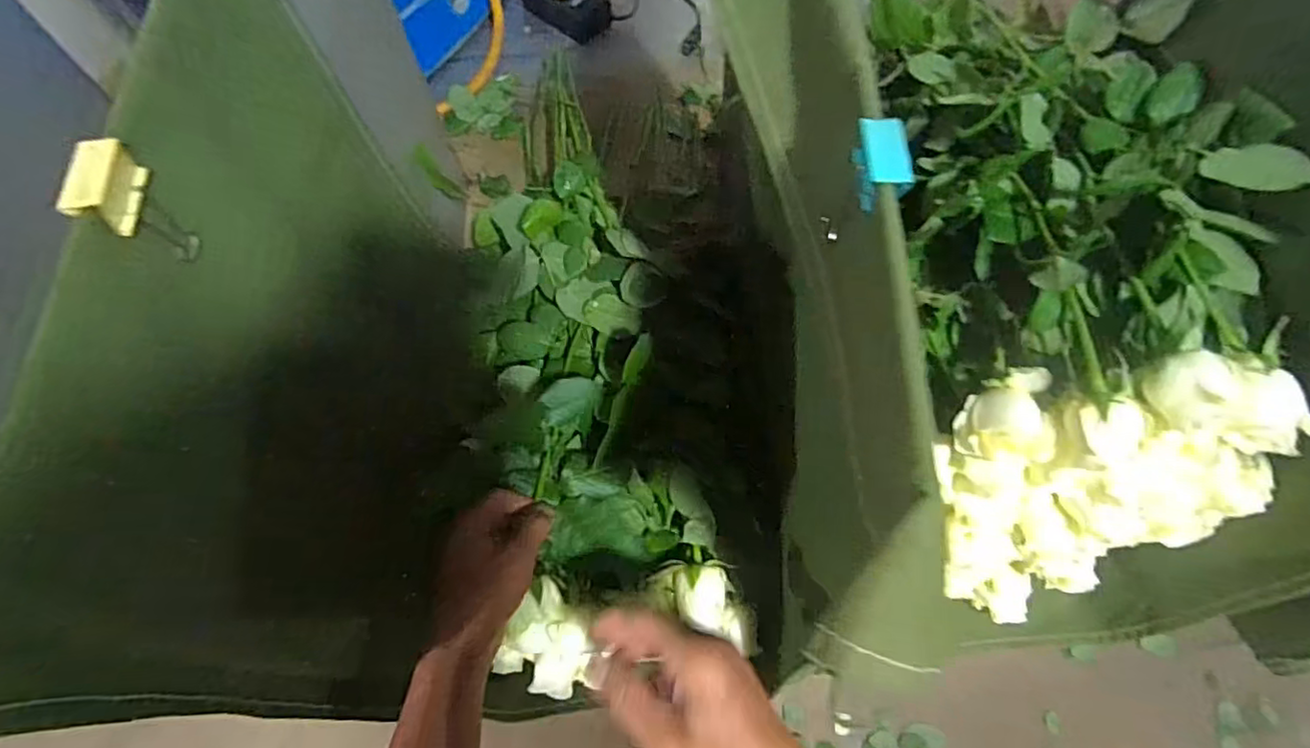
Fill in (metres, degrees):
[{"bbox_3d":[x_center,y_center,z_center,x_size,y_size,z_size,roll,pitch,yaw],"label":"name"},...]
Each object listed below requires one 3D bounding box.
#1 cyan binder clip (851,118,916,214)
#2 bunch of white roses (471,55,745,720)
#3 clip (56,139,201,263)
[{"bbox_3d":[0.090,-0.084,0.259,0.022,0.016,0.033,2,65,1],"label":"cyan binder clip"},{"bbox_3d":[-0.075,-0.047,0.584,0.166,0.098,0.564,-10,64,-4],"label":"bunch of white roses"},{"bbox_3d":[-0.216,-0.065,0.268,0.011,0.058,0.035,-2,65,-1],"label":"clip"}]

